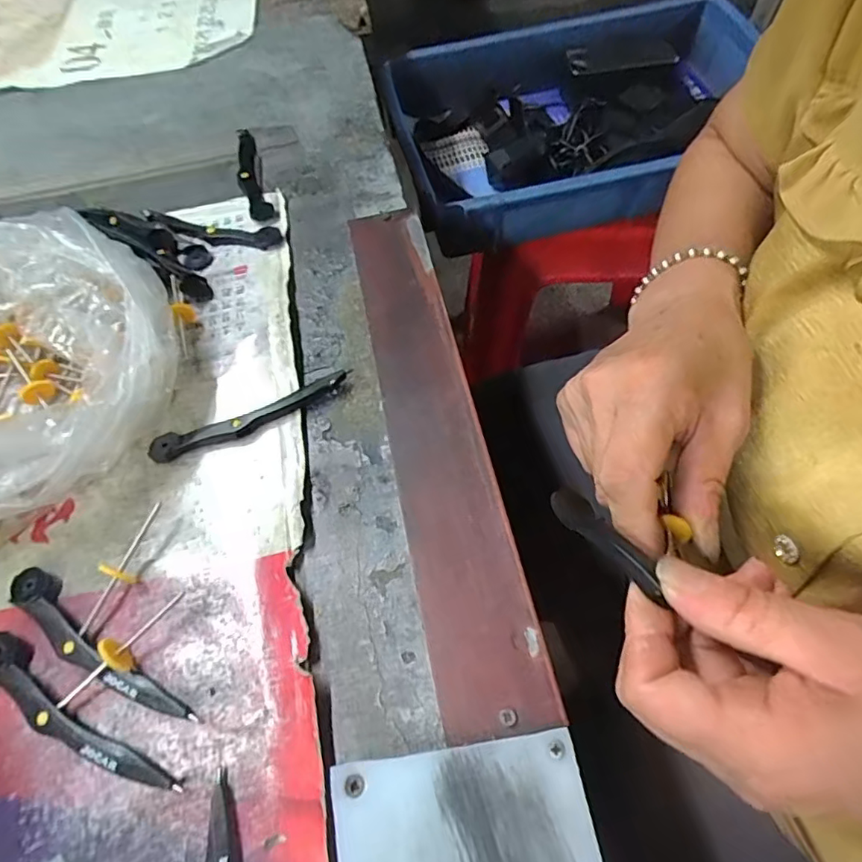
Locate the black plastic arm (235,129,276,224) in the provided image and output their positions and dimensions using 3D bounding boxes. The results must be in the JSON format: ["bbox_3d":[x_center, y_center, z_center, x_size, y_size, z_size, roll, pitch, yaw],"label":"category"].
[{"bbox_3d":[-0.137,-0.195,0.429,0.019,0.008,0.118,-18,60,-6],"label":"black plastic arm"}]

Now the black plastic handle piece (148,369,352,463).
[{"bbox_3d":[-0.099,-0.007,0.313,0.112,0.009,0.018,-20,60,-7],"label":"black plastic handle piece"}]

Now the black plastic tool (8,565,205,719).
[{"bbox_3d":[-0.153,0.098,0.256,0.114,0.010,0.017,30,66,20],"label":"black plastic tool"}]

